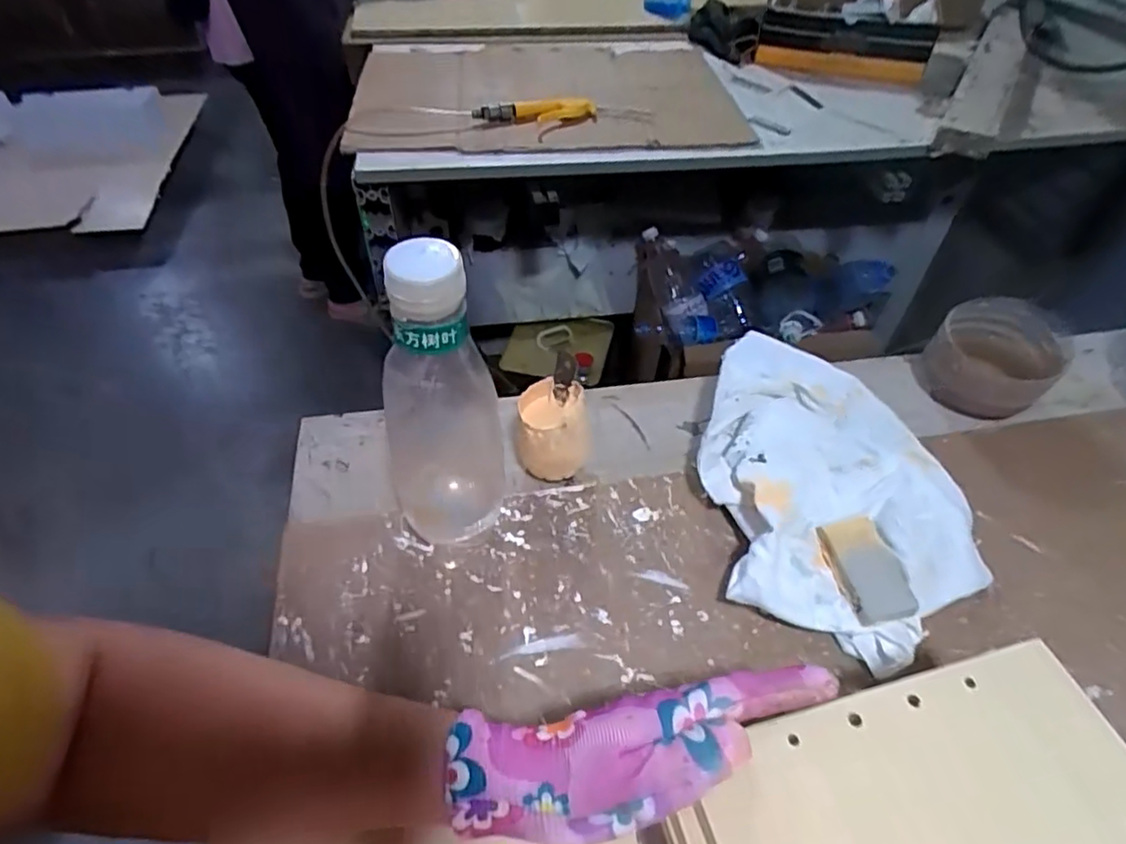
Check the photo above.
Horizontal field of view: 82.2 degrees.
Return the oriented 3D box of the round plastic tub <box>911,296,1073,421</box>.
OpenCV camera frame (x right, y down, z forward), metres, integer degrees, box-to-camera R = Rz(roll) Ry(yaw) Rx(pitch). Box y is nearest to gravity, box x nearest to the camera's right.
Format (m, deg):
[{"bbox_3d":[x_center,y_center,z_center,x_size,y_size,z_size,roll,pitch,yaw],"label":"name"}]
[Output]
[{"bbox_3d":[0.393,-0.062,0.589,0.100,0.064,0.104,-35,58,-30],"label":"round plastic tub"}]

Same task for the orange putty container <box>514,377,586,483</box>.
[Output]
[{"bbox_3d":[-0.010,0.010,0.509,0.053,0.067,0.056,2,48,-2],"label":"orange putty container"}]

